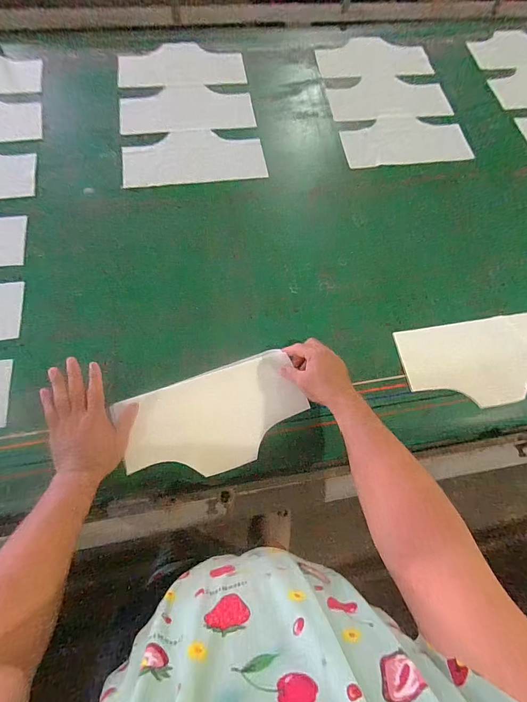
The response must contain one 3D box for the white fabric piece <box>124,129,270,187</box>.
[{"bbox_3d":[-0.166,-0.466,0.805,0.323,0.009,0.163,-10,71,-8],"label":"white fabric piece"}]

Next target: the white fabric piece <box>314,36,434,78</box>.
[{"bbox_3d":[0.315,-0.864,0.986,0.330,0.012,0.186,-12,72,-6],"label":"white fabric piece"}]

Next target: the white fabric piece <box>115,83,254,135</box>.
[{"bbox_3d":[-0.194,-0.626,0.864,0.325,0.011,0.178,-8,67,-8],"label":"white fabric piece"}]

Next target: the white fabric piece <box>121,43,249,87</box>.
[{"bbox_3d":[-0.227,-0.798,0.937,0.333,0.010,0.207,-8,66,-8],"label":"white fabric piece"}]

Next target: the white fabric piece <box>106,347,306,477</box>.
[{"bbox_3d":[-0.083,0.116,0.584,0.304,0.027,0.169,-21,73,-9],"label":"white fabric piece"}]

